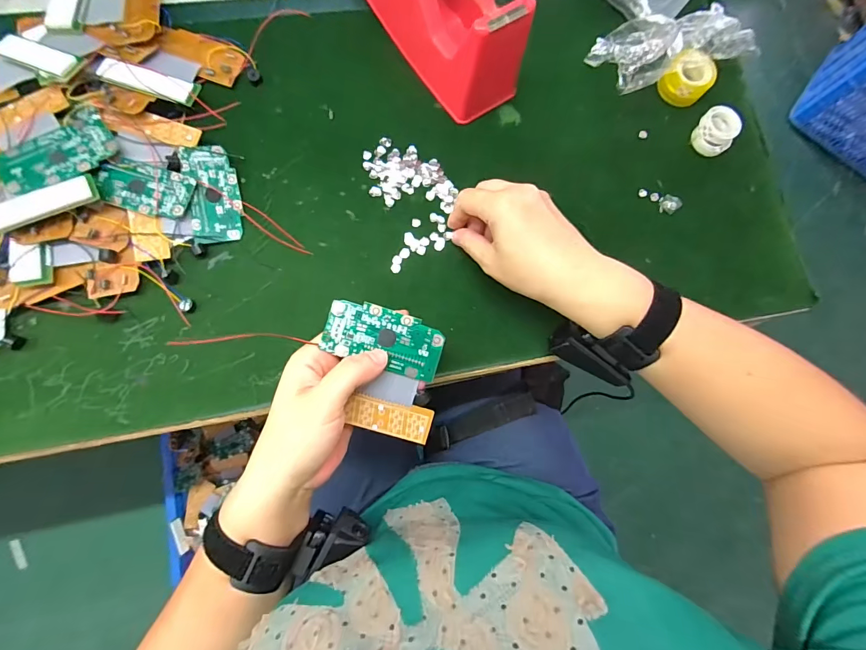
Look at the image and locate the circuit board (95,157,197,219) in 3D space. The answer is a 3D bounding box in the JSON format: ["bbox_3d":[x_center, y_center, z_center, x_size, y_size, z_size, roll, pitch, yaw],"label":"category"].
[{"bbox_3d":[-0.243,-0.115,0.337,0.069,0.009,0.041,12,80,-3],"label":"circuit board"}]

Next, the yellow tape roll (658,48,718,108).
[{"bbox_3d":[0.257,-0.249,0.401,0.043,0.028,0.045,1,81,-5],"label":"yellow tape roll"}]

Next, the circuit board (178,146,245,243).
[{"bbox_3d":[-0.194,-0.117,0.352,0.041,0.004,0.084,-10,89,-21],"label":"circuit board"}]

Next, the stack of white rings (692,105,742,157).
[{"bbox_3d":[0.287,-0.196,0.402,0.040,0.020,0.040,-43,87,-10],"label":"stack of white rings"}]

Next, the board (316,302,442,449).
[{"bbox_3d":[-0.038,0.034,0.291,0.091,0.016,0.087,17,83,-4],"label":"board"}]

